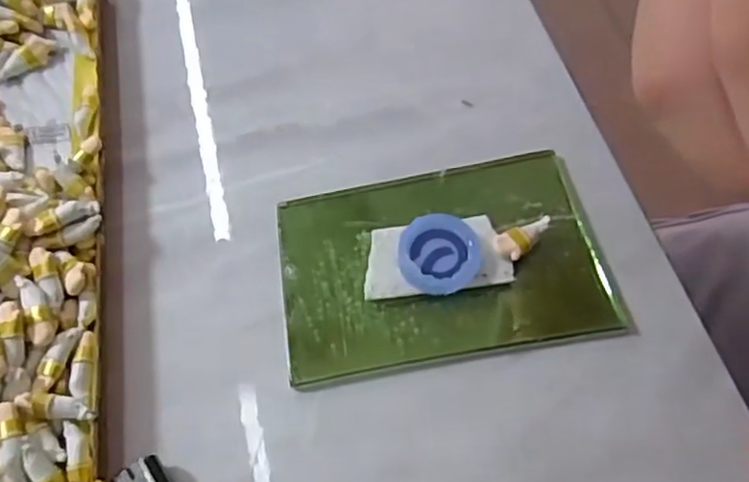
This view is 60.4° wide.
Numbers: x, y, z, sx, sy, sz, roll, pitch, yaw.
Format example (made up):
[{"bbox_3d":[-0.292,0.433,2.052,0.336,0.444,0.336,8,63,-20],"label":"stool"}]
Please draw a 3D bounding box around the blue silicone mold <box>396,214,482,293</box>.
[{"bbox_3d":[0.021,0.004,0.208,0.026,0.008,0.028,-1,63,1],"label":"blue silicone mold"}]

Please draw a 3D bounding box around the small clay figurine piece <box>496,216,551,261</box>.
[{"bbox_3d":[0.049,-0.001,0.211,0.021,0.007,0.010,-36,67,-16],"label":"small clay figurine piece"}]

